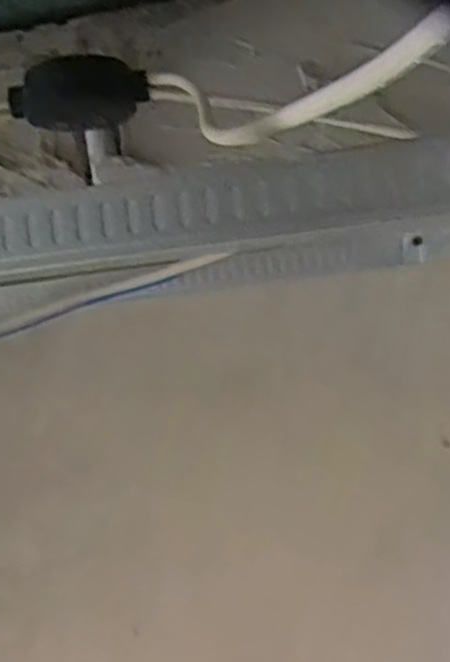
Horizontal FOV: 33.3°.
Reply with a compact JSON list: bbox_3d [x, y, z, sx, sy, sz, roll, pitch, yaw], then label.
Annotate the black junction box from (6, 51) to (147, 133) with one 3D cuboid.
[{"bbox_3d":[-0.109,-0.176,0.560,0.102,0.040,0.048,-7,0,-6],"label":"black junction box"}]

